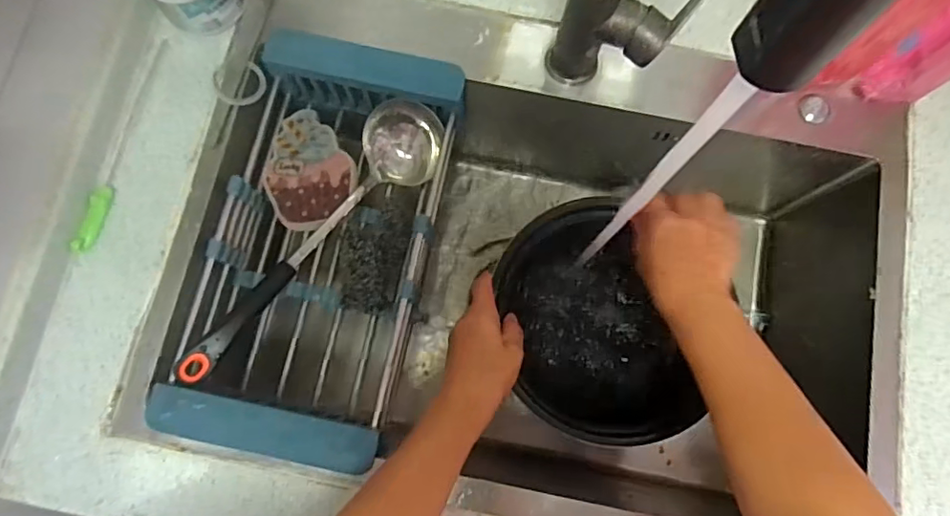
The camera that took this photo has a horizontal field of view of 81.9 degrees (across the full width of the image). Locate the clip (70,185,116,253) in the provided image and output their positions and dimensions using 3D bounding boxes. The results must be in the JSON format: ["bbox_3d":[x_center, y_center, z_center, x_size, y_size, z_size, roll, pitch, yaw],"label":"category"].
[{"bbox_3d":[-0.334,-0.034,0.477,0.013,0.010,0.062,16,78,2],"label":"clip"}]

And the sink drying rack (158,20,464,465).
[{"bbox_3d":[-0.143,-0.013,0.521,0.188,0.096,0.373,11,79,1],"label":"sink drying rack"}]

